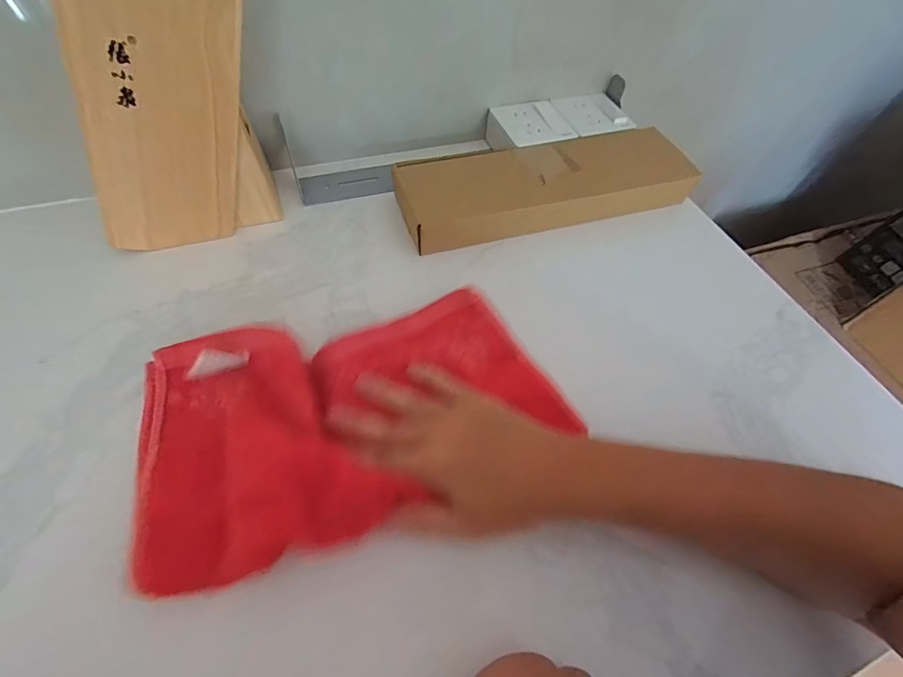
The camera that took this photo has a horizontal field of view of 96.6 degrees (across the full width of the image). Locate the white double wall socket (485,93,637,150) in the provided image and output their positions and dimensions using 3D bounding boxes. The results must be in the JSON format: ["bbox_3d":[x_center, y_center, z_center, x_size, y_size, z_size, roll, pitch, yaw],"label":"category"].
[{"bbox_3d":[0.140,-0.275,0.527,0.184,0.036,0.083,-16,61,-15],"label":"white double wall socket"}]

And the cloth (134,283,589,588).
[{"bbox_3d":[-0.067,0.045,0.293,0.290,0.024,0.169,-14,58,-14],"label":"cloth"}]

